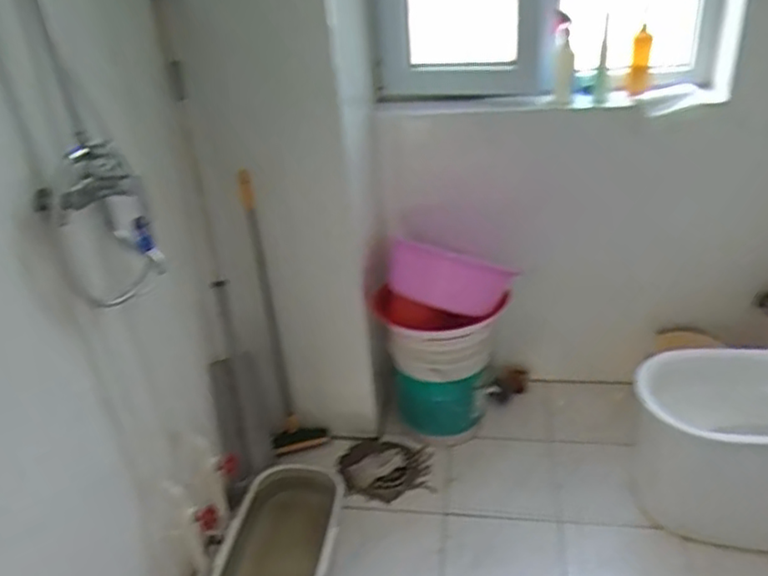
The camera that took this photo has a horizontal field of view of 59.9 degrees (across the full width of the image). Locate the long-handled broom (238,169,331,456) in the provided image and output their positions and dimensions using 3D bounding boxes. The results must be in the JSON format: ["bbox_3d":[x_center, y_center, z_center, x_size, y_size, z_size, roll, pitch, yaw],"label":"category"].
[{"bbox_3d":[-0.294,0.092,1.898,0.158,0.829,0.266,-11,31,-9],"label":"long-handled broom"}]

